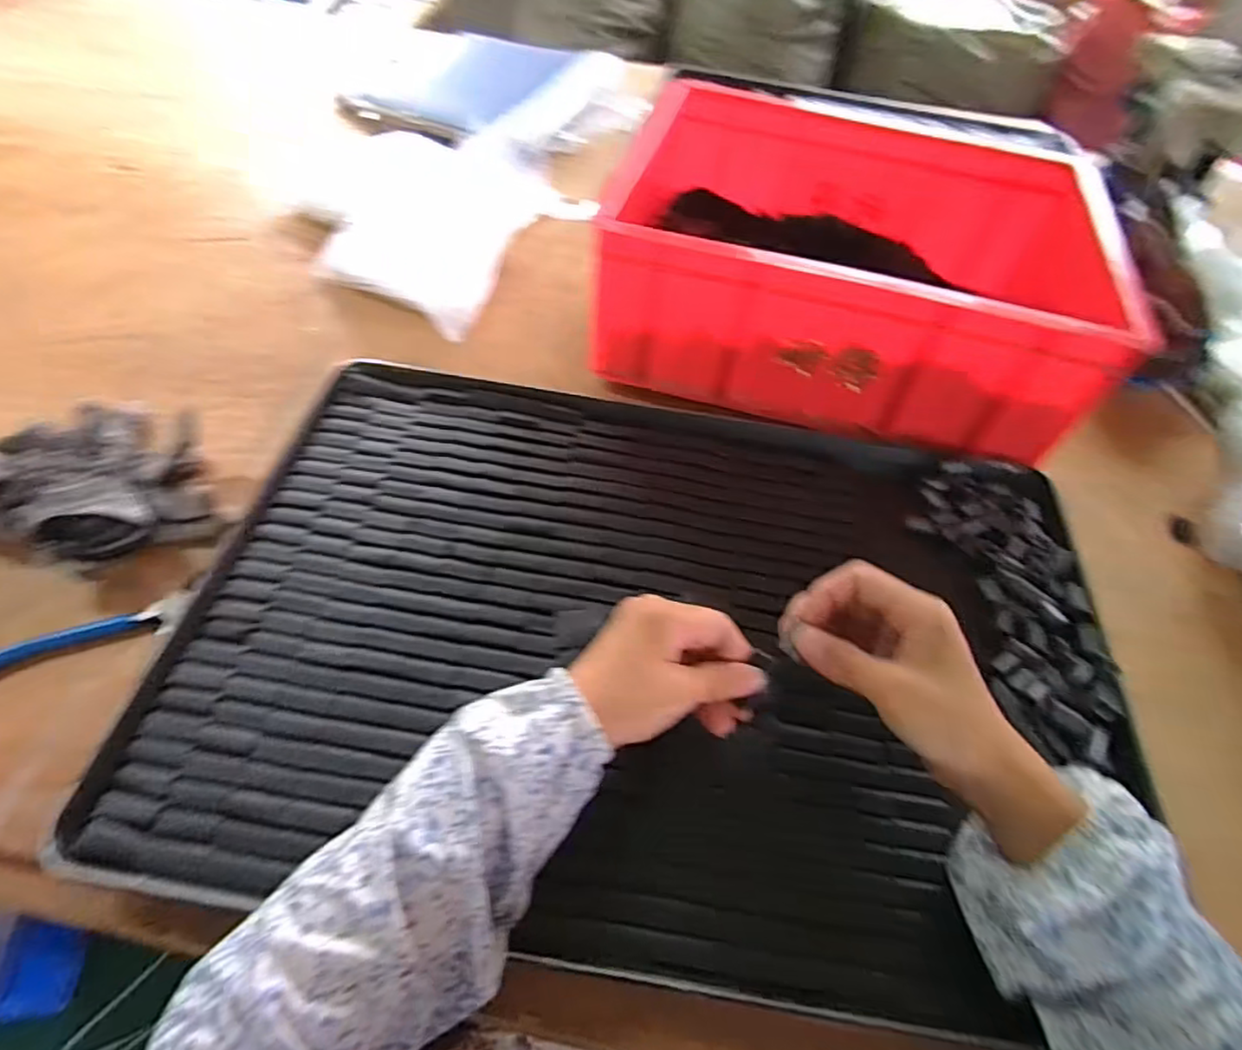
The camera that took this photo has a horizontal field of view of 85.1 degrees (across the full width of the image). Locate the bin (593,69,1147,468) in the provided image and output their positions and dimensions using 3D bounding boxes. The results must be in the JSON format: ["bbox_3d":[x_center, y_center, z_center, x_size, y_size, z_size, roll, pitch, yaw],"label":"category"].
[{"bbox_3d":[0.213,-0.242,0.623,0.415,0.133,0.296,14,53,5],"label":"bin"}]

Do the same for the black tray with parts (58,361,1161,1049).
[{"bbox_3d":[0.028,0.063,0.450,0.580,0.031,0.395,9,53,1],"label":"black tray with parts"}]

